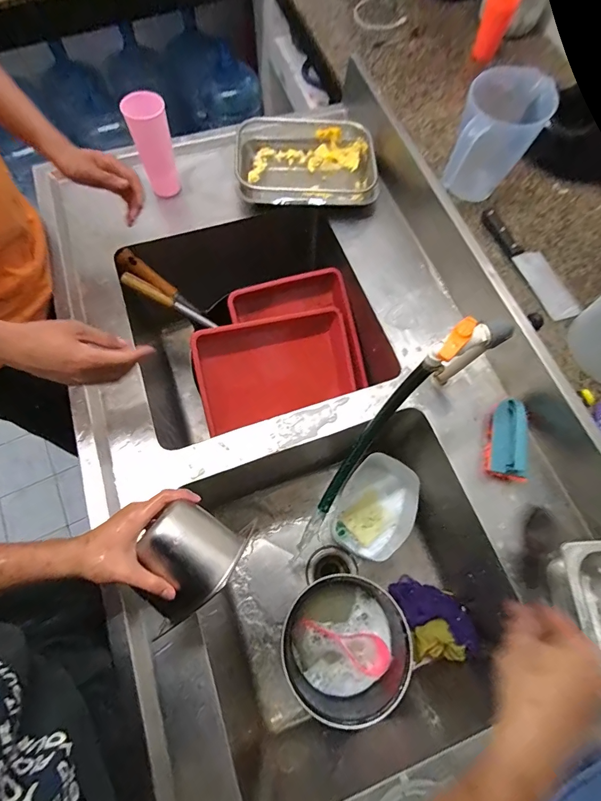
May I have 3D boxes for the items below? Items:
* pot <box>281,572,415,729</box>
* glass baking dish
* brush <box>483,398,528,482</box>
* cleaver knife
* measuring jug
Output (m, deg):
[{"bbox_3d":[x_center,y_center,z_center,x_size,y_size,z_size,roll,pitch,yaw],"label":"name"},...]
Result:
[{"bbox_3d":[0.090,0.476,0.761,0.212,0.123,0.235,5,69,0],"label":"pot"},{"bbox_3d":[0.013,-0.521,0.835,0.288,0.050,0.227,-1,69,-2],"label":"glass baking dish"},{"bbox_3d":[0.343,0.064,0.644,0.052,0.063,0.132,14,69,4],"label":"brush"},{"bbox_3d":[0.454,-0.276,0.763,0.063,0.021,0.266,-23,71,-10],"label":"cleaver knife"},{"bbox_3d":[0.367,-0.497,0.754,0.136,0.181,0.221,23,70,7],"label":"measuring jug"}]

